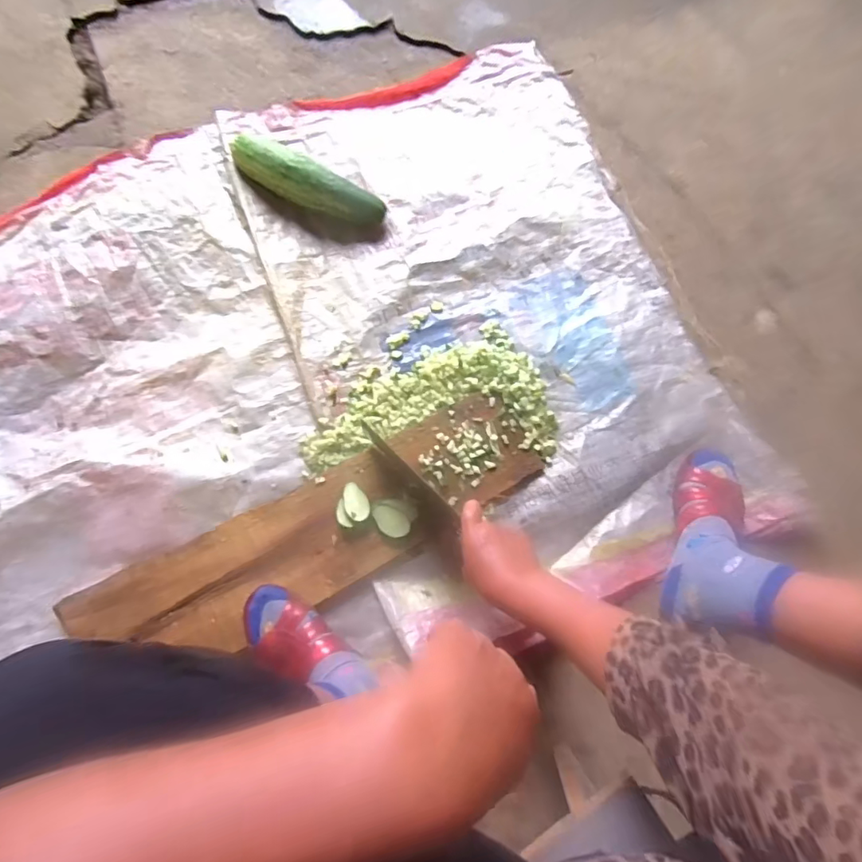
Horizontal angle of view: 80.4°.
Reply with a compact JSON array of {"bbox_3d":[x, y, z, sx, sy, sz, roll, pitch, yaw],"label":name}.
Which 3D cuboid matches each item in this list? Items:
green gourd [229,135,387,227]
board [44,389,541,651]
[{"bbox_3d":[-0.192,-0.375,0.779,0.241,0.065,0.054,24,75,6],"label":"green gourd"},{"bbox_3d":[-0.155,0.140,0.667,0.602,0.029,0.145,-27,76,-8],"label":"board"}]

